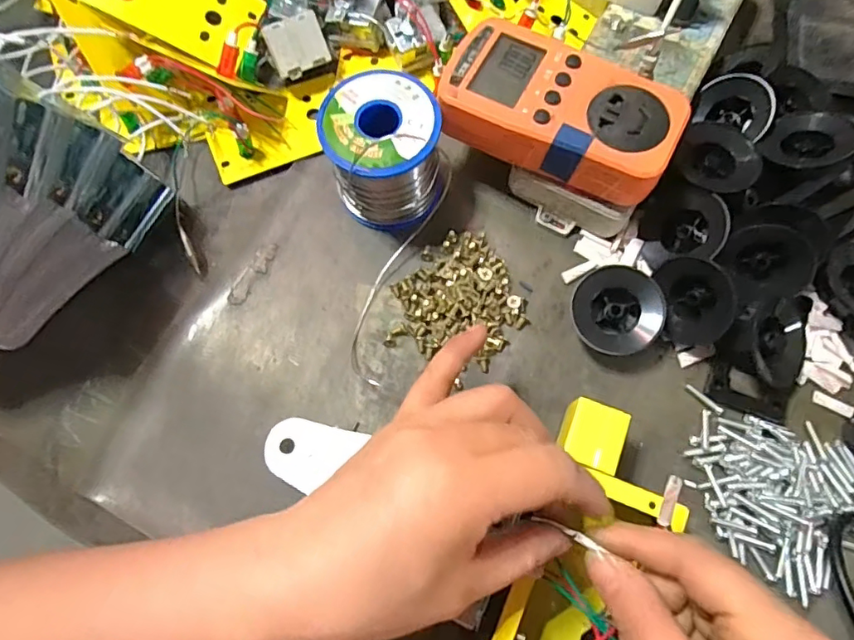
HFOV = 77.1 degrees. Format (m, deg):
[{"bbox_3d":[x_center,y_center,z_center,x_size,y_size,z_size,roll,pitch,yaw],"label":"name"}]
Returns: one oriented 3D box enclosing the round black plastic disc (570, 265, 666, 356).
[{"bbox_3d":[0.106,-0.005,0.302,0.048,0.016,0.048,0,88,6],"label":"round black plastic disc"}]

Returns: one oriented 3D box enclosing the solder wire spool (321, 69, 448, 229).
[{"bbox_3d":[-0.024,-0.097,0.312,0.062,0.061,0.067,0,72,1],"label":"solder wire spool"}]

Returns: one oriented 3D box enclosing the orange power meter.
[{"bbox_3d":[0.073,-0.116,0.296,0.124,0.031,0.063,24,74,8],"label":"orange power meter"}]

